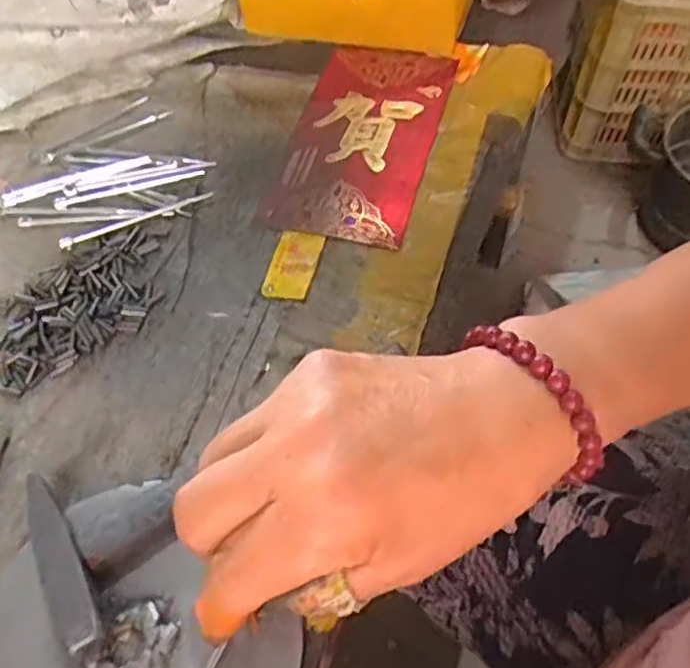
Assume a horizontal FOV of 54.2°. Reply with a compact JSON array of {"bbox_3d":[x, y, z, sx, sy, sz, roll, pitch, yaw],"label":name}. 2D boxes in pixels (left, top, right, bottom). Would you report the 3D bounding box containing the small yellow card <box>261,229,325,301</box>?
[{"bbox_3d":[-0.028,-0.038,0.366,0.025,0.004,0.045,10,58,9],"label":"small yellow card"}]

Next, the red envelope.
[{"bbox_3d":[0.011,-0.124,0.416,0.087,0.005,0.164,12,59,10],"label":"red envelope"}]

